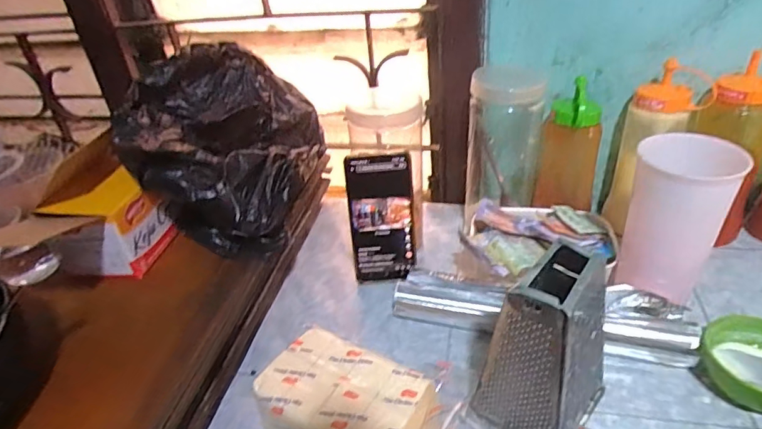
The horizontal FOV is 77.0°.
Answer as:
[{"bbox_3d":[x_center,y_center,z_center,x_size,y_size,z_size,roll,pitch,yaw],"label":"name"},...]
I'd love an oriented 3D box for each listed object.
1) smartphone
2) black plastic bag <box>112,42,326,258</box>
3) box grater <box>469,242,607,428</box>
[{"bbox_3d":[0.002,0.006,0.571,0.075,0.157,0.016,-4,20,0],"label":"smartphone"},{"bbox_3d":[-0.182,-0.089,0.583,0.161,0.172,0.258,-1,34,7],"label":"black plastic bag"},{"bbox_3d":[0.141,0.108,0.403,0.083,0.163,0.098,21,42,34],"label":"box grater"}]

